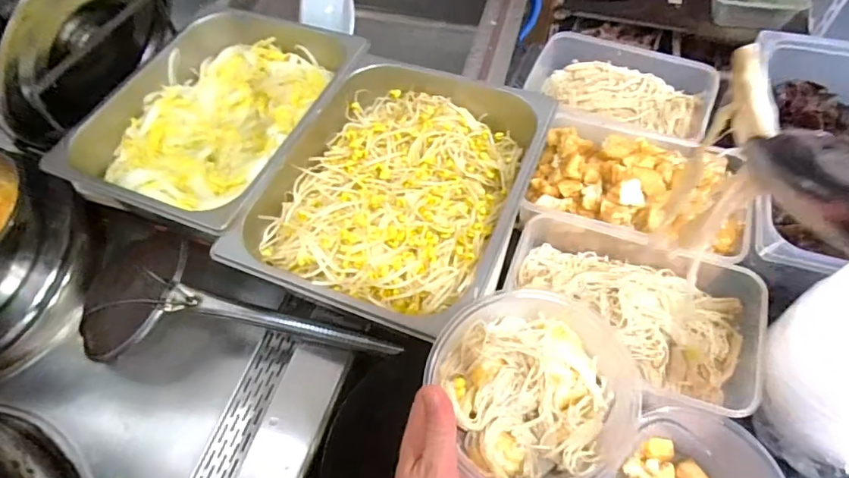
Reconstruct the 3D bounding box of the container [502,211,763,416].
[{"bbox_3d":[0.210,0.073,0.519,0.230,0.054,0.173,15,61,12],"label":"container"}]

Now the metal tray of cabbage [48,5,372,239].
[{"bbox_3d":[-0.247,-0.149,0.635,0.256,0.077,0.321,21,63,16],"label":"metal tray of cabbage"}]

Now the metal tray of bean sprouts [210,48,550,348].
[{"bbox_3d":[-0.019,-0.062,0.559,0.252,0.072,0.327,19,62,15],"label":"metal tray of bean sprouts"}]

